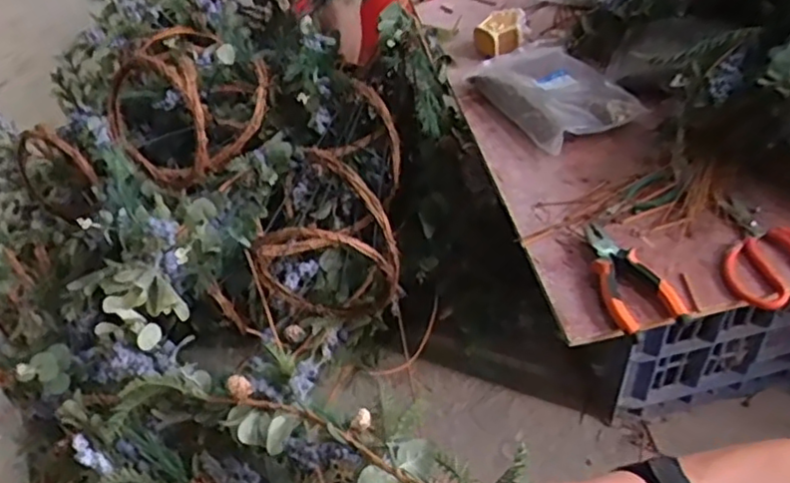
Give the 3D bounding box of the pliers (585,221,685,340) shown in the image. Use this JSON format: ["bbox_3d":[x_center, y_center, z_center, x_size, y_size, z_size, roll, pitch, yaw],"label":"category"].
[{"bbox_3d":[0.246,0.037,0.714,0.067,0.020,0.152,-19,47,-9],"label":"pliers"}]

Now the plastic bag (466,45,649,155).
[{"bbox_3d":[0.214,-0.208,0.919,0.142,0.054,0.223,-27,49,-15],"label":"plastic bag"}]

